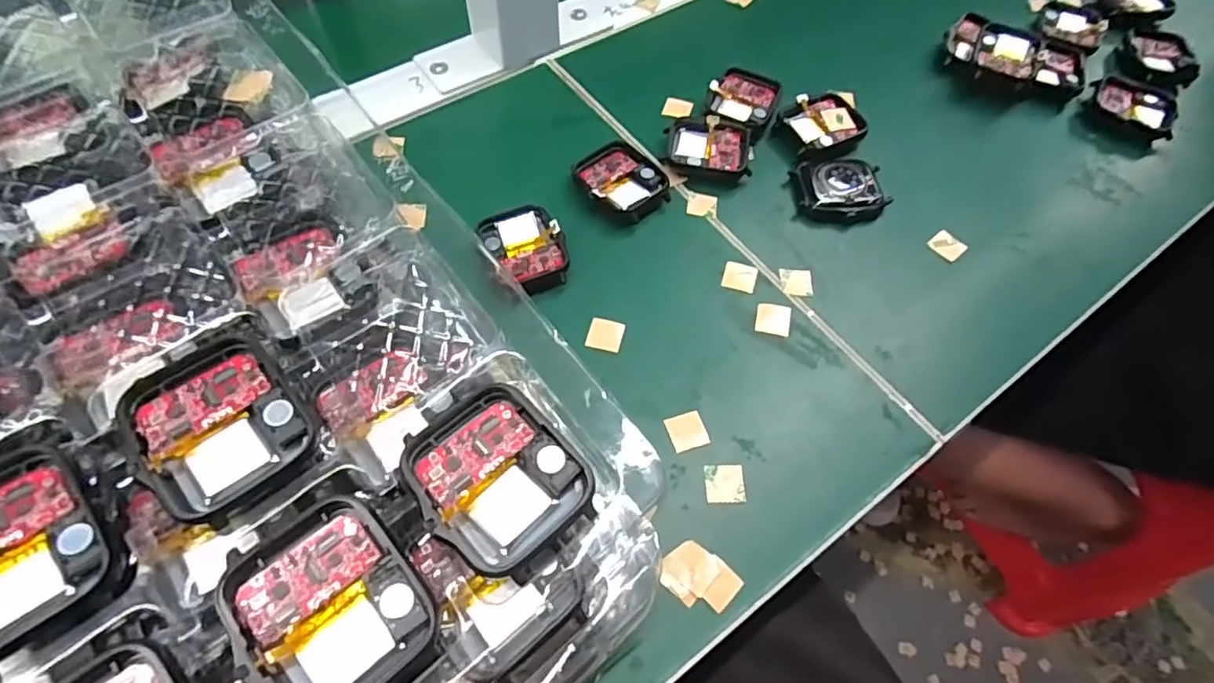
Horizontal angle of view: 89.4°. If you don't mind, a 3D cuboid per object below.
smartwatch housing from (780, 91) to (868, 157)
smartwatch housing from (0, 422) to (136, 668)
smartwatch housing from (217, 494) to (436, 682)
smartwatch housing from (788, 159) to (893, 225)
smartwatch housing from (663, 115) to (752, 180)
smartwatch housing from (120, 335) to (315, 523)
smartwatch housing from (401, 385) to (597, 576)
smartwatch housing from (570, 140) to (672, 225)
[{"bbox_3d":[0.121,-0.122,0.342,0.042,0.008,0.039,-22,64,-13],"label":"smartwatch housing"},{"bbox_3d":[-0.139,0.046,0.141,0.039,0.005,0.050,-37,68,-20],"label":"smartwatch housing"},{"bbox_3d":[-0.064,0.060,0.141,0.037,0.007,0.044,-33,67,-19],"label":"smartwatch housing"},{"bbox_3d":[0.122,-0.079,0.321,0.045,0.014,0.037,-7,61,-6],"label":"smartwatch housing"},{"bbox_3d":[0.055,-0.105,0.331,0.044,0.010,0.035,9,61,3],"label":"smartwatch housing"},{"bbox_3d":[-0.102,0.020,0.160,0.037,0.007,0.046,-33,67,-18],"label":"smartwatch housing"},{"bbox_3d":[-0.028,0.034,0.158,0.037,0.006,0.044,-37,68,-20],"label":"smartwatch housing"},{"bbox_3d":[0.007,-0.081,0.316,0.040,0.012,0.045,-29,66,-17],"label":"smartwatch housing"}]

